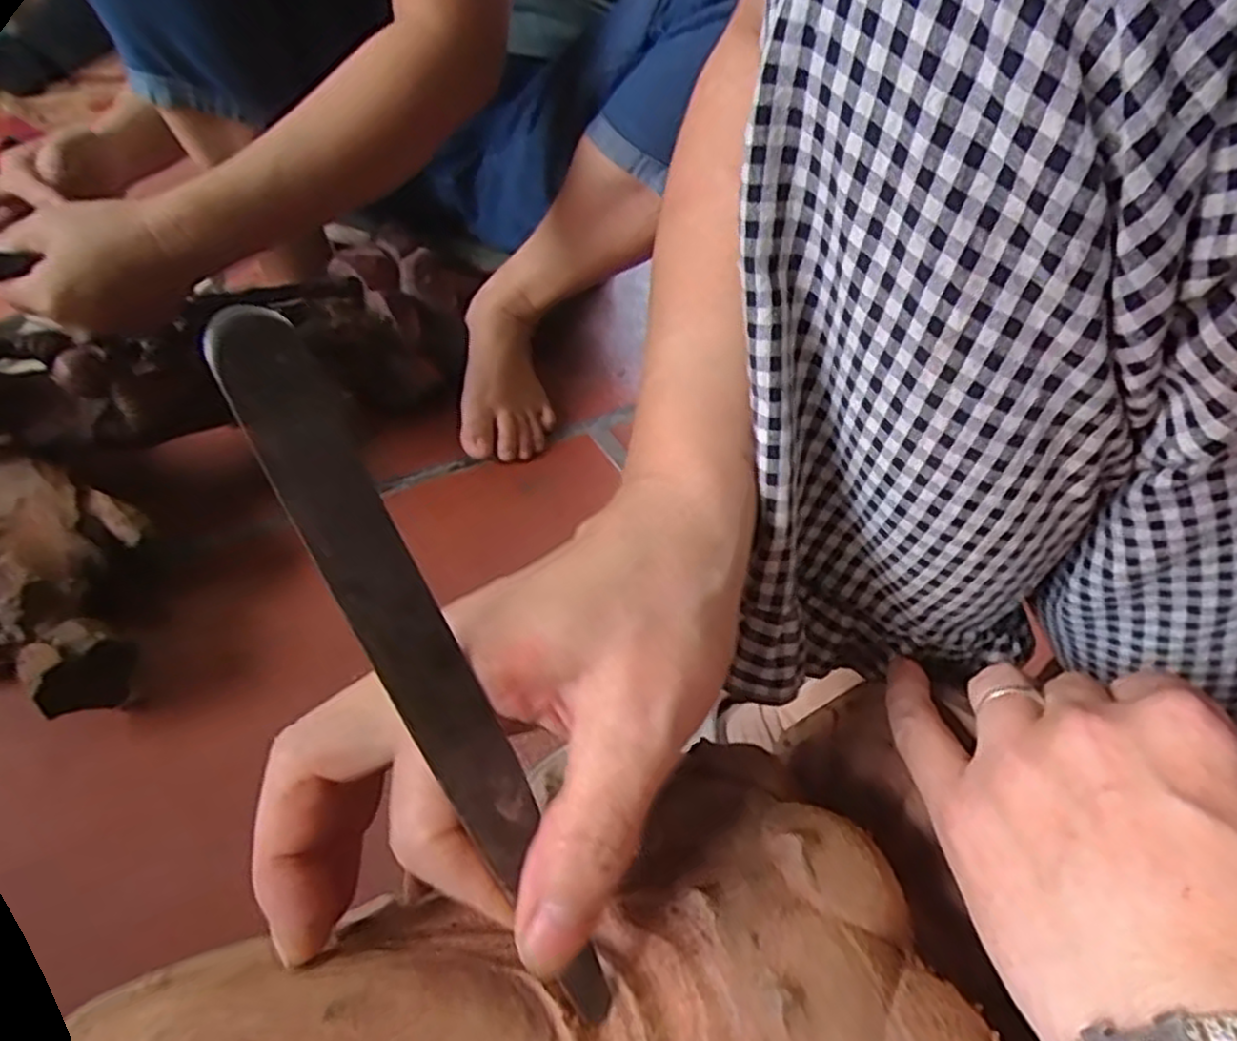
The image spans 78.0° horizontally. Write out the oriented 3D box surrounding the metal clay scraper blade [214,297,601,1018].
[{"bbox_3d":[-0.041,0.037,0.170,0.018,0.173,0.005,-31,12,-29],"label":"metal clay scraper blade"}]

